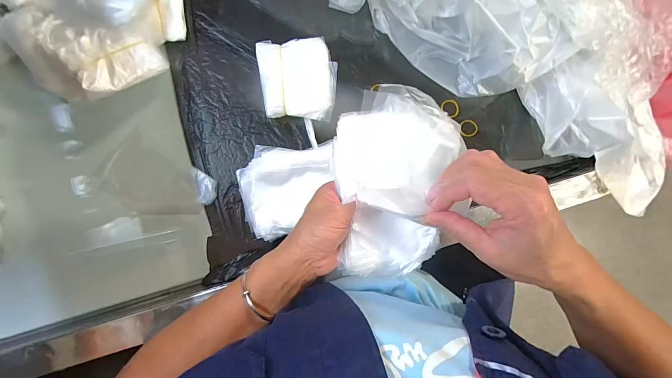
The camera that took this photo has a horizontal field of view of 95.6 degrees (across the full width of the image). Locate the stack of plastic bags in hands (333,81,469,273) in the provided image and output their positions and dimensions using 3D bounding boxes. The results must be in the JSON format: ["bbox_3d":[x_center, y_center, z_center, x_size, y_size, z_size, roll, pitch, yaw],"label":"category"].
[{"bbox_3d":[0.050,-0.004,0.294,0.111,0.044,0.181,11,87,-5],"label":"stack of plastic bags in hands"}]

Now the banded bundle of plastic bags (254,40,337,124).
[{"bbox_3d":[-0.052,-0.146,0.412,0.100,0.032,0.103,1,87,-5],"label":"banded bundle of plastic bags"}]

